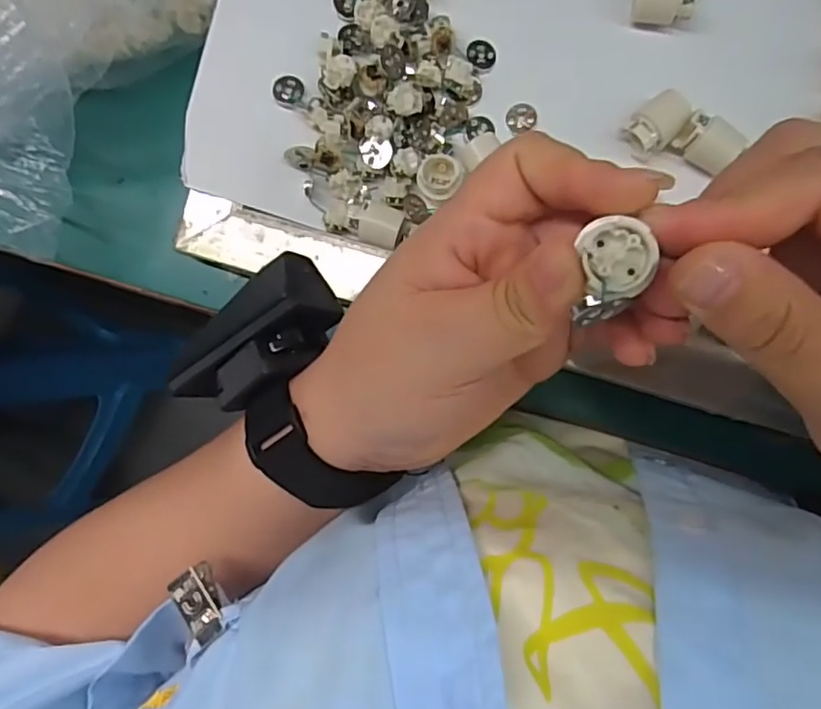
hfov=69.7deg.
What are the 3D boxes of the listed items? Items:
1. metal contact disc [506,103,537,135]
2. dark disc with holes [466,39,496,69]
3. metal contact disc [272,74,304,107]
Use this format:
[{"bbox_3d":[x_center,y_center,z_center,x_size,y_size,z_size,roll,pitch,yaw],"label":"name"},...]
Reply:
[{"bbox_3d":[0.055,-0.118,0.293,0.015,0.005,0.014,0,90,6],"label":"metal contact disc"},{"bbox_3d":[0.035,-0.150,0.294,0.014,0.006,0.014,0,90,6],"label":"dark disc with holes"},{"bbox_3d":[-0.059,-0.129,0.287,0.014,0.004,0.015,0,90,6],"label":"metal contact disc"}]

